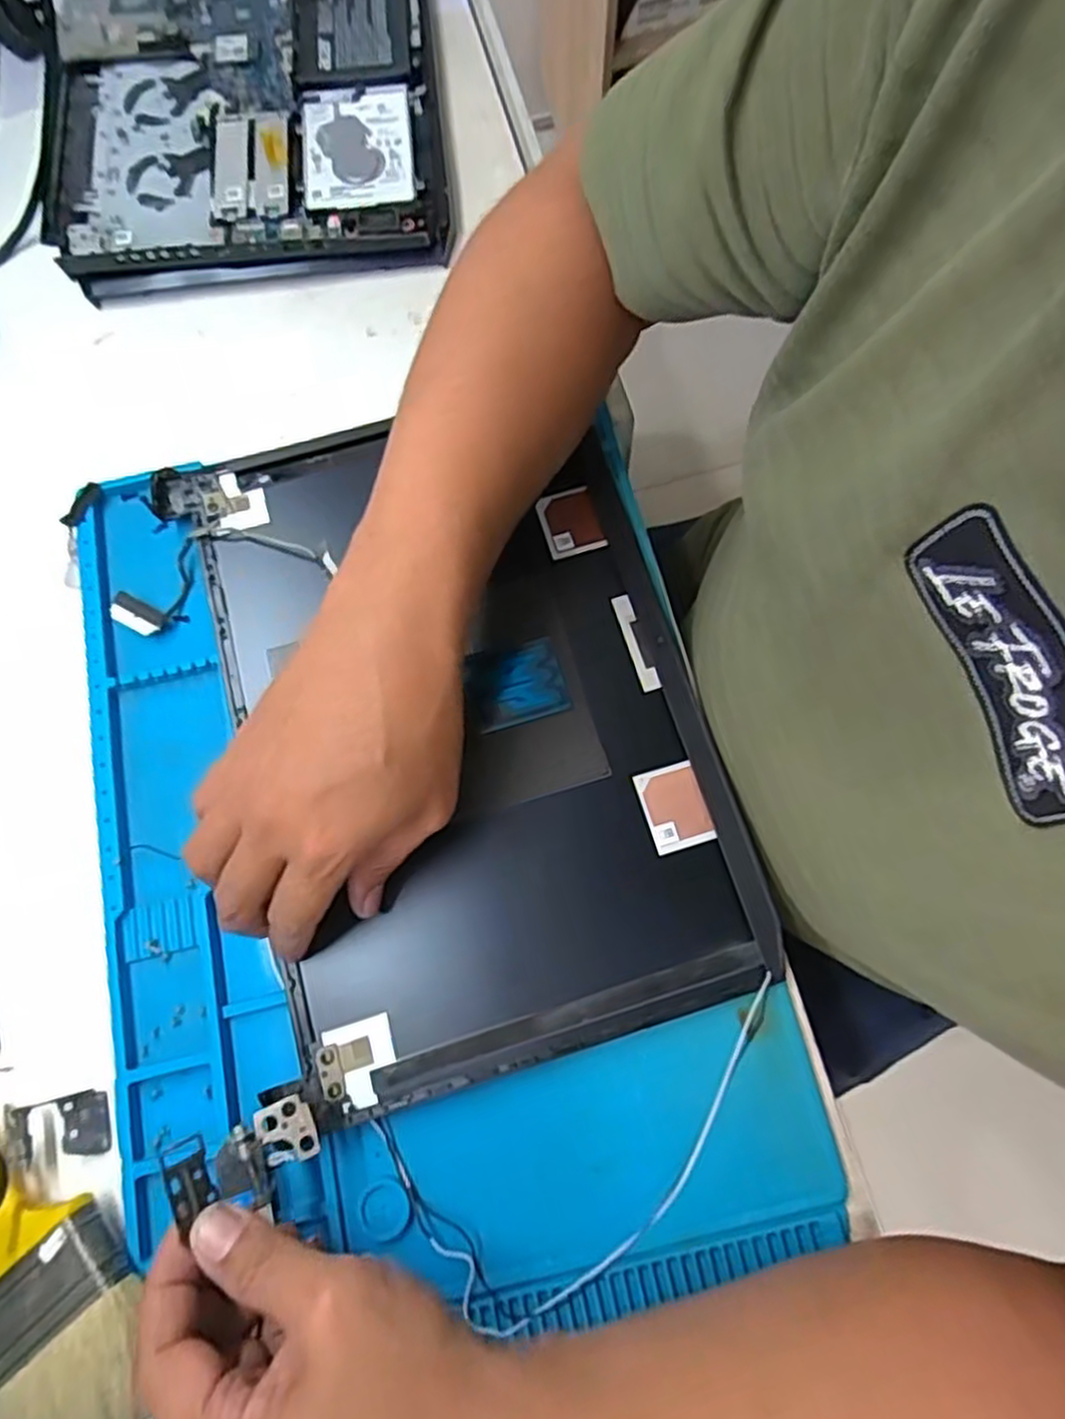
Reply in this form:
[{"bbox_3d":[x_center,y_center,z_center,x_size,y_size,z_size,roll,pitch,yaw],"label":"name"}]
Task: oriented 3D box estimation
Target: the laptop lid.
[{"bbox_3d":[-0.038,-0.004,0.403,0.237,0.011,0.356,-17,74,-3],"label":"laptop lid"}]

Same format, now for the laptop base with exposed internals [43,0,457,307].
[{"bbox_3d":[-0.202,-0.463,0.534,0.264,0.037,0.379,-7,74,0],"label":"laptop base with exposed internals"}]

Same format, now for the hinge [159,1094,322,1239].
[{"bbox_3d":[-0.119,0.189,0.311,0.058,0.008,0.037,-10,71,-34],"label":"hinge"}]

